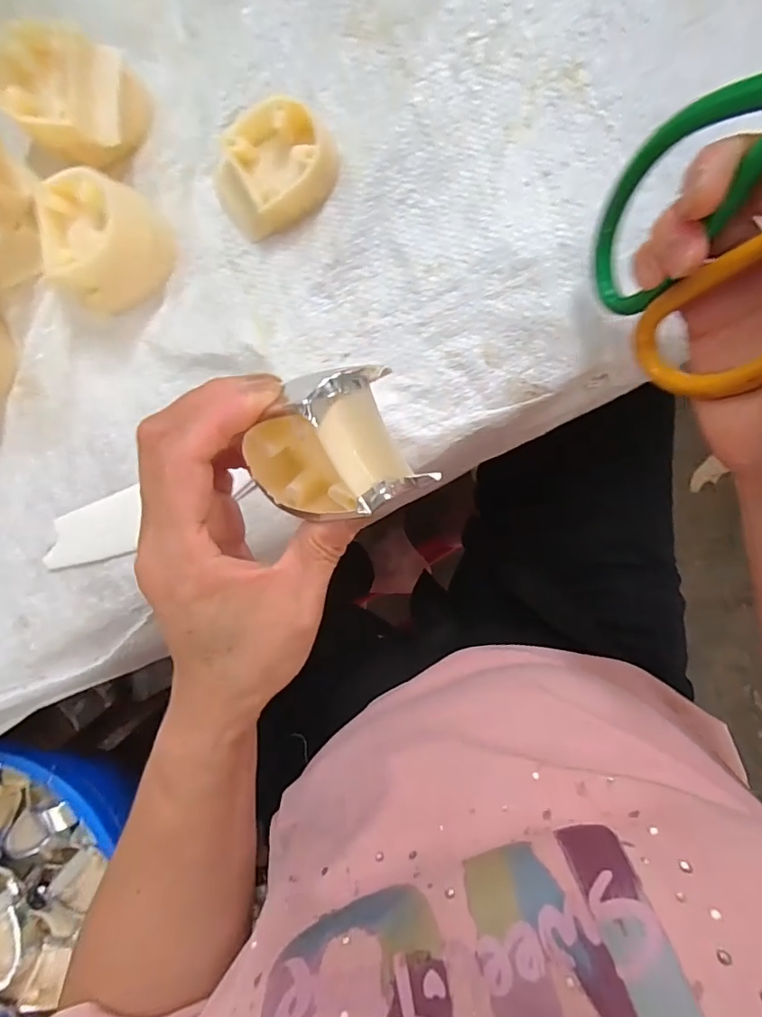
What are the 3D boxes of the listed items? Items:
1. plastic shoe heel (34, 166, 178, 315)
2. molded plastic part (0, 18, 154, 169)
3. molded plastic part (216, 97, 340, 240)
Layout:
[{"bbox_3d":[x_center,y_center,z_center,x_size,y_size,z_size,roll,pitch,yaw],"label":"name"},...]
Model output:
[{"bbox_3d":[-0.144,-0.138,0.259,0.060,0.044,0.054,-40,86,6],"label":"plastic shoe heel"},{"bbox_3d":[-0.158,-0.208,0.262,0.062,0.040,0.055,-8,90,7],"label":"molded plastic part"},{"bbox_3d":[-0.054,-0.173,0.260,0.064,0.020,0.052,-28,87,6],"label":"molded plastic part"}]

